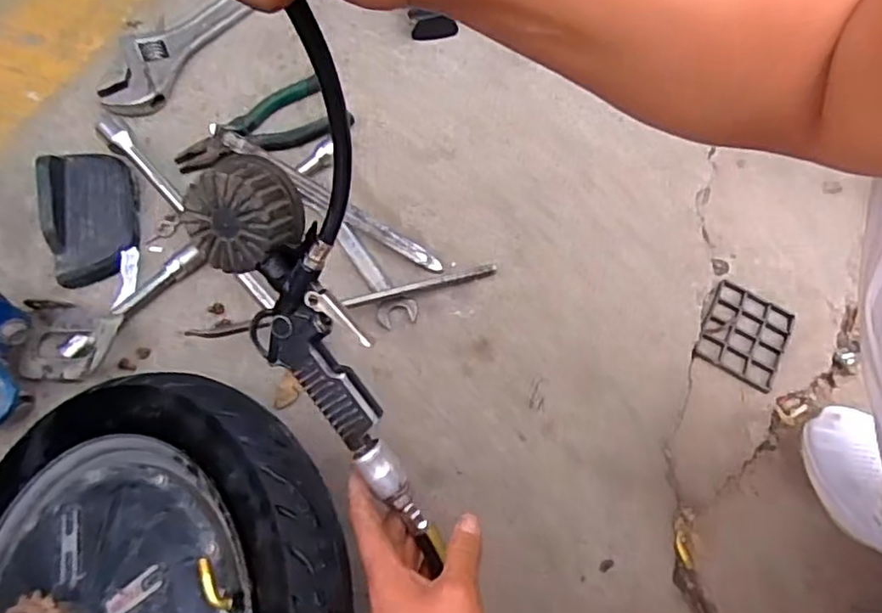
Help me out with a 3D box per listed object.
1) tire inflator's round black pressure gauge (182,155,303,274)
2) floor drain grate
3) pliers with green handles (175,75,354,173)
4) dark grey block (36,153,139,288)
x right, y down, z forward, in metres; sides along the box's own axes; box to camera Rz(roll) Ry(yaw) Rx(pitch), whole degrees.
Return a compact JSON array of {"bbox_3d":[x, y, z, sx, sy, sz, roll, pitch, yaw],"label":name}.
[{"bbox_3d":[-0.125,-0.061,0.409,0.067,0.043,0.067,-15,106,21],"label":"tire inflator's round black pressure gauge"},{"bbox_3d":[0.314,0.029,0.663,0.083,0.020,0.102,26,70,14],"label":"floor drain grate"},{"bbox_3d":[-0.202,-0.204,0.710,0.192,0.023,0.082,-25,67,-8],"label":"pliers with green handles"},{"bbox_3d":[-0.361,-0.101,0.656,0.082,0.054,0.146,-11,69,-6],"label":"dark grey block"}]

